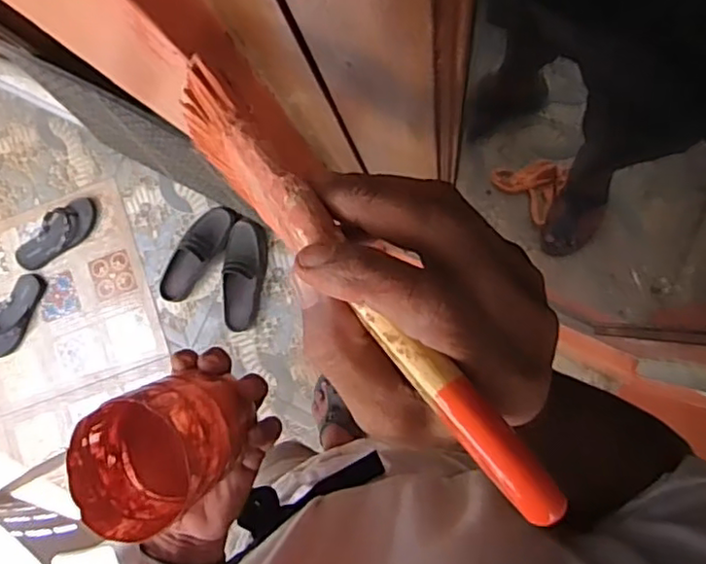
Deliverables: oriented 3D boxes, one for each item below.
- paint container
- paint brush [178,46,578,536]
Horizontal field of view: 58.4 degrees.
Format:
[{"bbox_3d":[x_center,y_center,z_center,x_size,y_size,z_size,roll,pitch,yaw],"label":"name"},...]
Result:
[{"bbox_3d":[-0.125,0.113,0.421,0.092,0.089,0.080,-28,85,5],"label":"paint container"},{"bbox_3d":[-0.005,-0.005,0.213,0.021,0.012,0.200,-41,73,3],"label":"paint brush"}]

